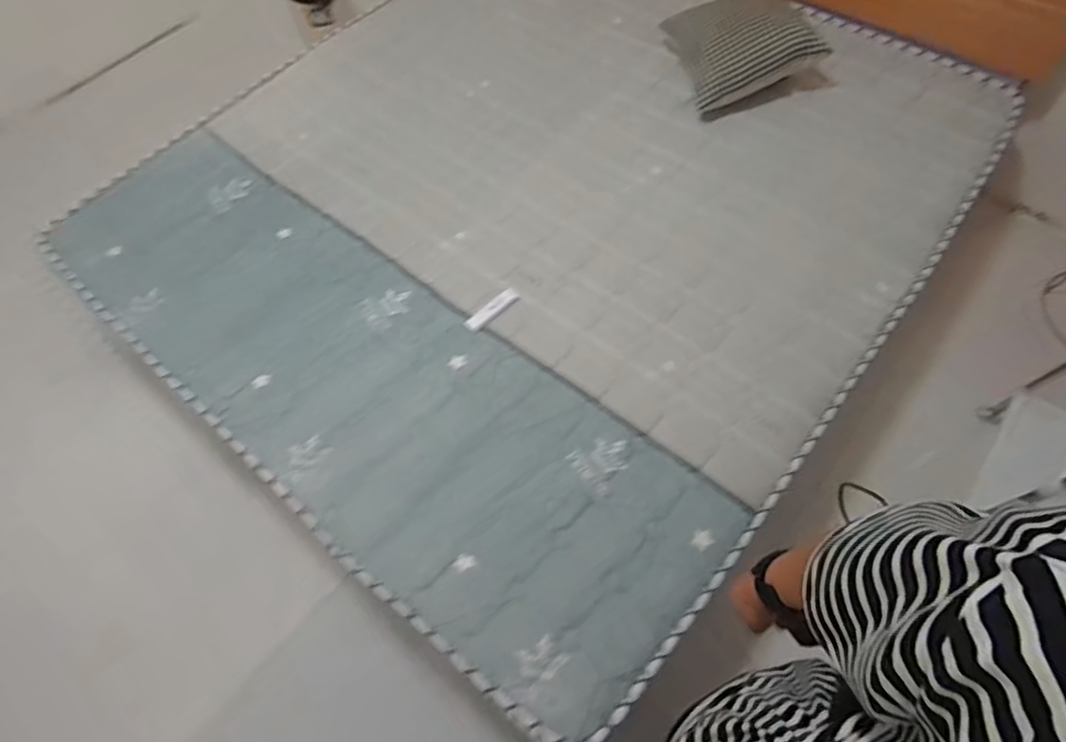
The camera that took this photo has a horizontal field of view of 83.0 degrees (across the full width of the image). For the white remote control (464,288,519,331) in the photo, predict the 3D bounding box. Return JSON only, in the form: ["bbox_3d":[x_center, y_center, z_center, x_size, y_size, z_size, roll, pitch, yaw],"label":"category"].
[{"bbox_3d":[-0.089,-0.136,1.319,0.041,0.008,0.138,38,69,20],"label":"white remote control"}]

